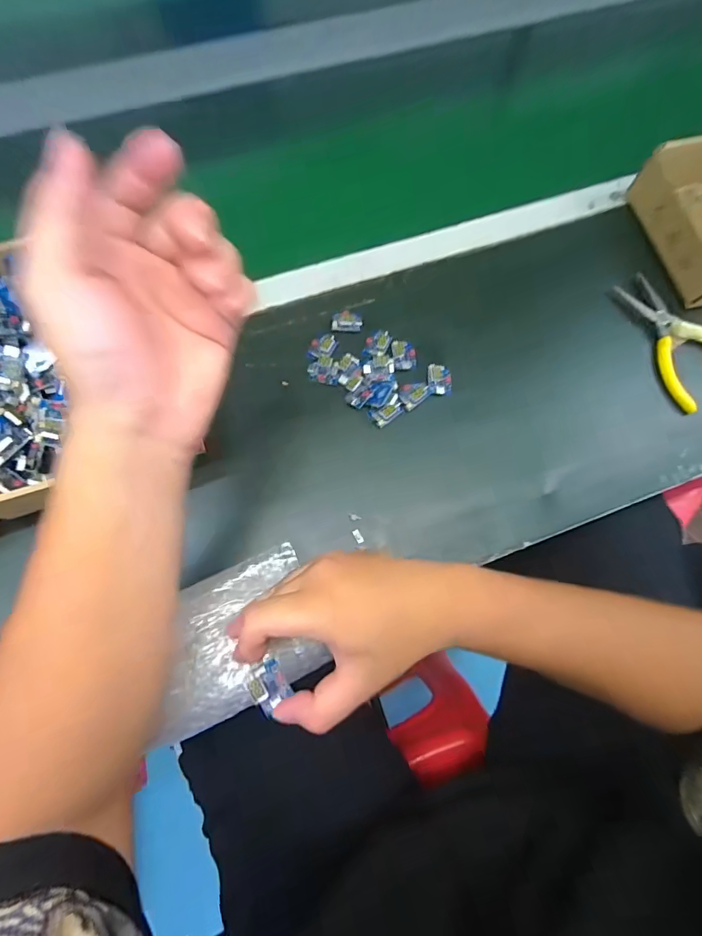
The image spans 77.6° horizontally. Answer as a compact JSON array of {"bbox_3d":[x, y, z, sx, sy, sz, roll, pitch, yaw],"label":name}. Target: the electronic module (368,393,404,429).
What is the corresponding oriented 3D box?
[{"bbox_3d":[0.033,-0.052,0.402,0.032,0.006,0.018,-31,77,-11],"label":"electronic module"}]

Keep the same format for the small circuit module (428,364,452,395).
[{"bbox_3d":[0.084,-0.086,0.414,0.021,0.006,0.030,-5,73,-4],"label":"small circuit module"}]

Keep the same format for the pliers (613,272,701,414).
[{"bbox_3d":[0.335,-0.136,0.442,0.083,0.018,0.150,-20,75,-8],"label":"pliers"}]

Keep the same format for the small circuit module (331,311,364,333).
[{"bbox_3d":[-0.003,-0.146,0.435,0.030,0.004,0.023,6,73,-1],"label":"small circuit module"}]

